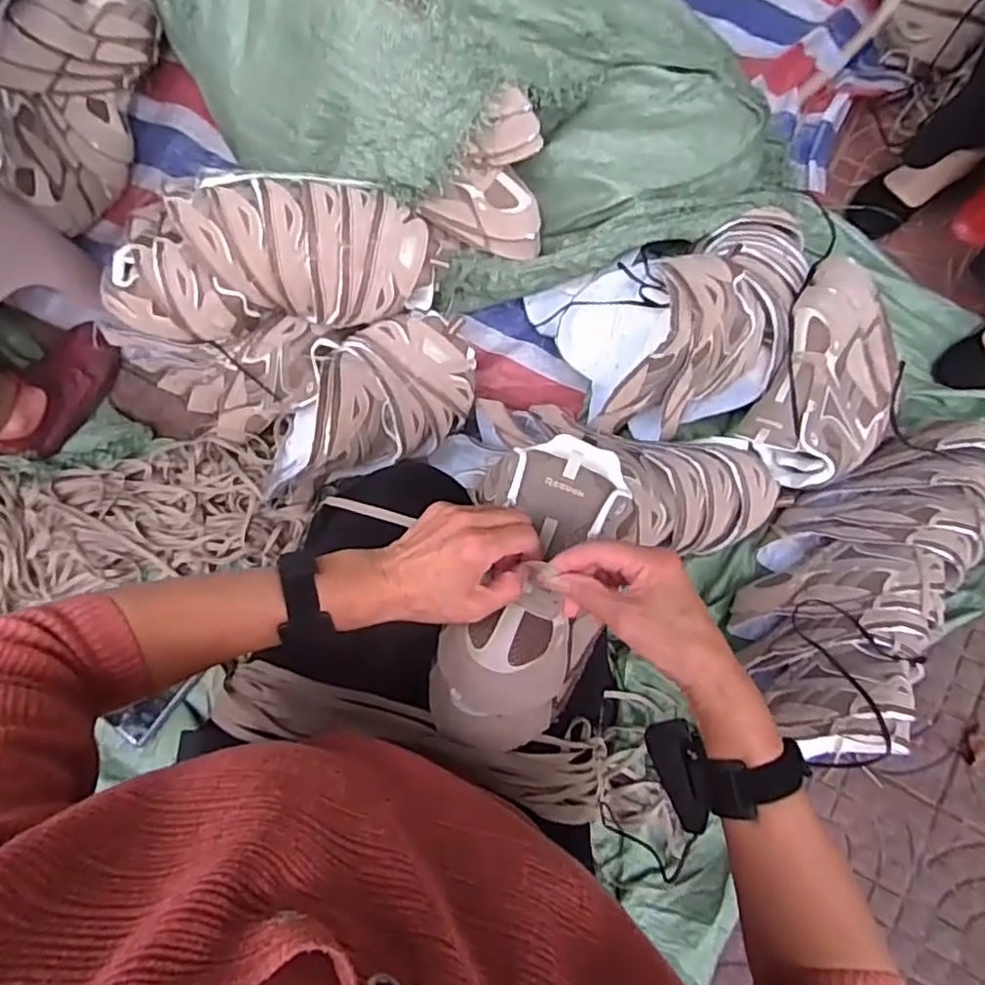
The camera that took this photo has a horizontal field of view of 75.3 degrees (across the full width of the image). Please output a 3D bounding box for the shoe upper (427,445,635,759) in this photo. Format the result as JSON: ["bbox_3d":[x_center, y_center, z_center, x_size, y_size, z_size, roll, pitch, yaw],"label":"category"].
[{"bbox_3d":[0.033,0.070,0.524,0.120,0.066,0.269,18,74,4],"label":"shoe upper"}]

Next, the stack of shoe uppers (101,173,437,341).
[{"bbox_3d":[-0.285,-0.301,0.810,0.407,0.133,0.166,0,77,-1],"label":"stack of shoe uppers"}]

